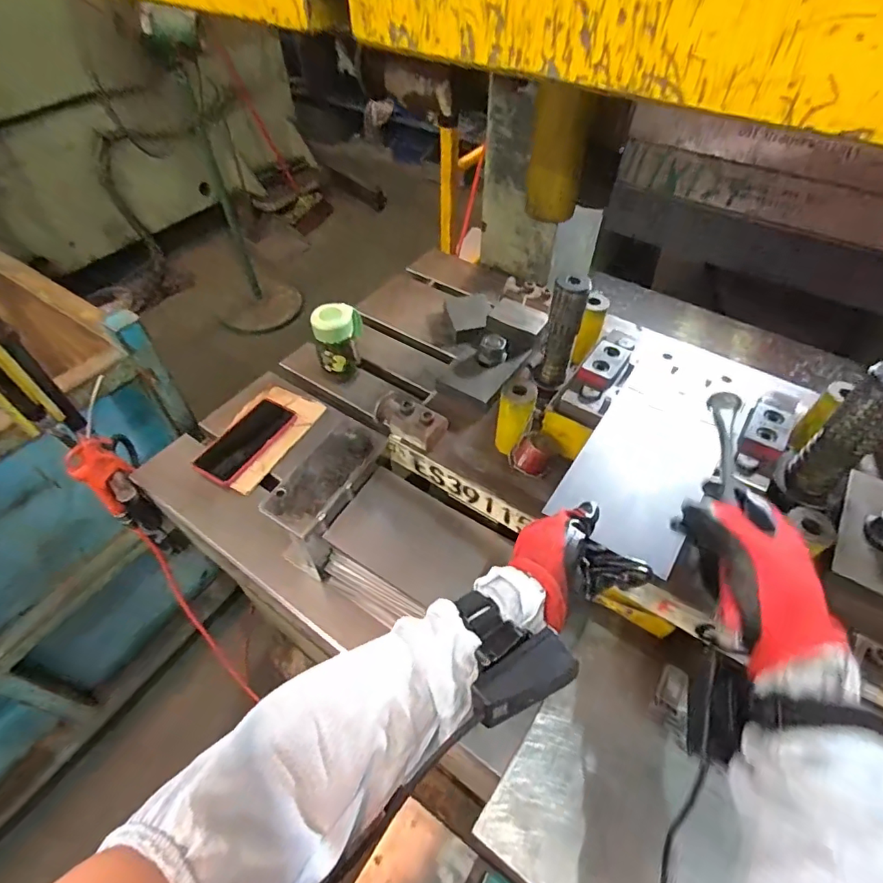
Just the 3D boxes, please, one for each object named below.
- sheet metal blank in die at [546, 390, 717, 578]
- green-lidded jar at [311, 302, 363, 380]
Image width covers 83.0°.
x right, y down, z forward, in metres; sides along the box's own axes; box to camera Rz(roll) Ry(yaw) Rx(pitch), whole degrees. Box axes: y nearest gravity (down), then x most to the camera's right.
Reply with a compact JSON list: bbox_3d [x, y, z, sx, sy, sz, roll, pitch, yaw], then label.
[{"bbox_3d":[0.197,0.028,0.495,0.115,0.005,0.184,26,60,24],"label":"sheet metal blank in die"},{"bbox_3d":[-0.171,-0.166,0.849,0.079,0.124,0.064,-9,51,-7],"label":"green-lidded jar"}]

